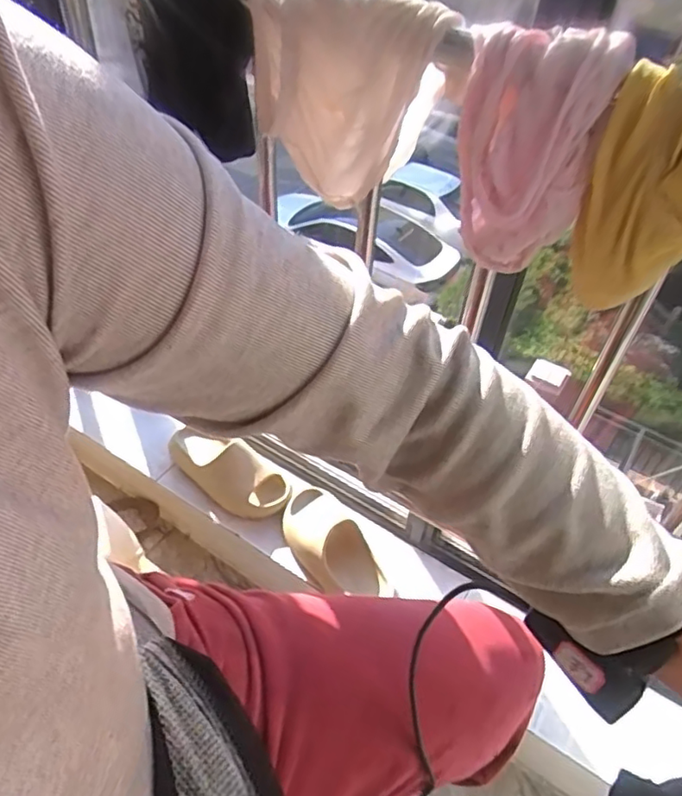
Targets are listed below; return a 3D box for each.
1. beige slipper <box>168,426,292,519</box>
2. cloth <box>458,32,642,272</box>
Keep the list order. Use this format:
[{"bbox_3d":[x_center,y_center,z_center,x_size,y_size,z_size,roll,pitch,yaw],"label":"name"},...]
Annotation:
[{"bbox_3d":[-0.215,0.137,1.134,0.259,0.078,0.098,29,50,22],"label":"beige slipper"},{"bbox_3d":[0.147,-0.195,0.488,0.110,0.173,0.070,13,46,8],"label":"cloth"}]

